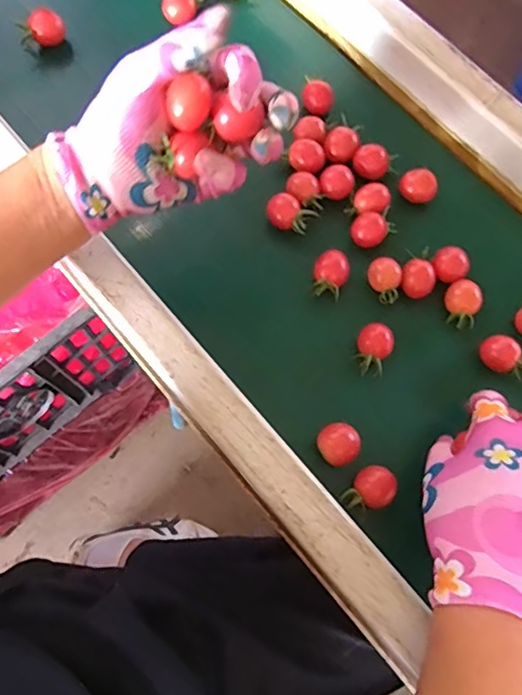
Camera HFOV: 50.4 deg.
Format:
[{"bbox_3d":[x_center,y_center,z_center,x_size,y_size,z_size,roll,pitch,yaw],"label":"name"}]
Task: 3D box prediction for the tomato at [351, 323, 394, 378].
[{"bbox_3d":[0.087,0.004,0.439,0.027,0.028,0.038,28,73,7],"label":"tomato"}]

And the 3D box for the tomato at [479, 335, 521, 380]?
[{"bbox_3d":[0.190,0.009,0.434,0.037,0.022,0.024,43,75,11],"label":"tomato"}]

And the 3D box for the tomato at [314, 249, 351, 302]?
[{"bbox_3d":[0.056,-0.057,0.453,0.027,0.024,0.040,20,72,4],"label":"tomato"}]

